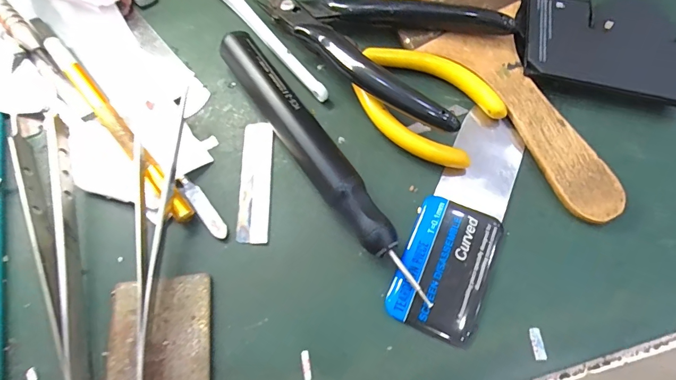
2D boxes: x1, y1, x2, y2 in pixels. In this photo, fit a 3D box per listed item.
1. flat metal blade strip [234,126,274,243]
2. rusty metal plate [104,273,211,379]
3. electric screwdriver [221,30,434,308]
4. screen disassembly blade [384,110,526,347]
[{"bbox_3d":[-0.036,-0.005,0.177,0.013,0.004,0.056,0,68,-1],"label":"flat metal blade strip"},{"bbox_3d":[-0.066,0.063,0.148,0.037,0.004,0.059,-6,67,-3],"label":"rusty metal plate"},{"bbox_3d":[-0.009,-0.015,0.173,0.015,0.016,0.142,-32,72,-12],"label":"electric screwdriver"},{"bbox_3d":[0.054,0.010,0.170,0.035,0.004,0.102,24,70,8],"label":"screen disassembly blade"}]

